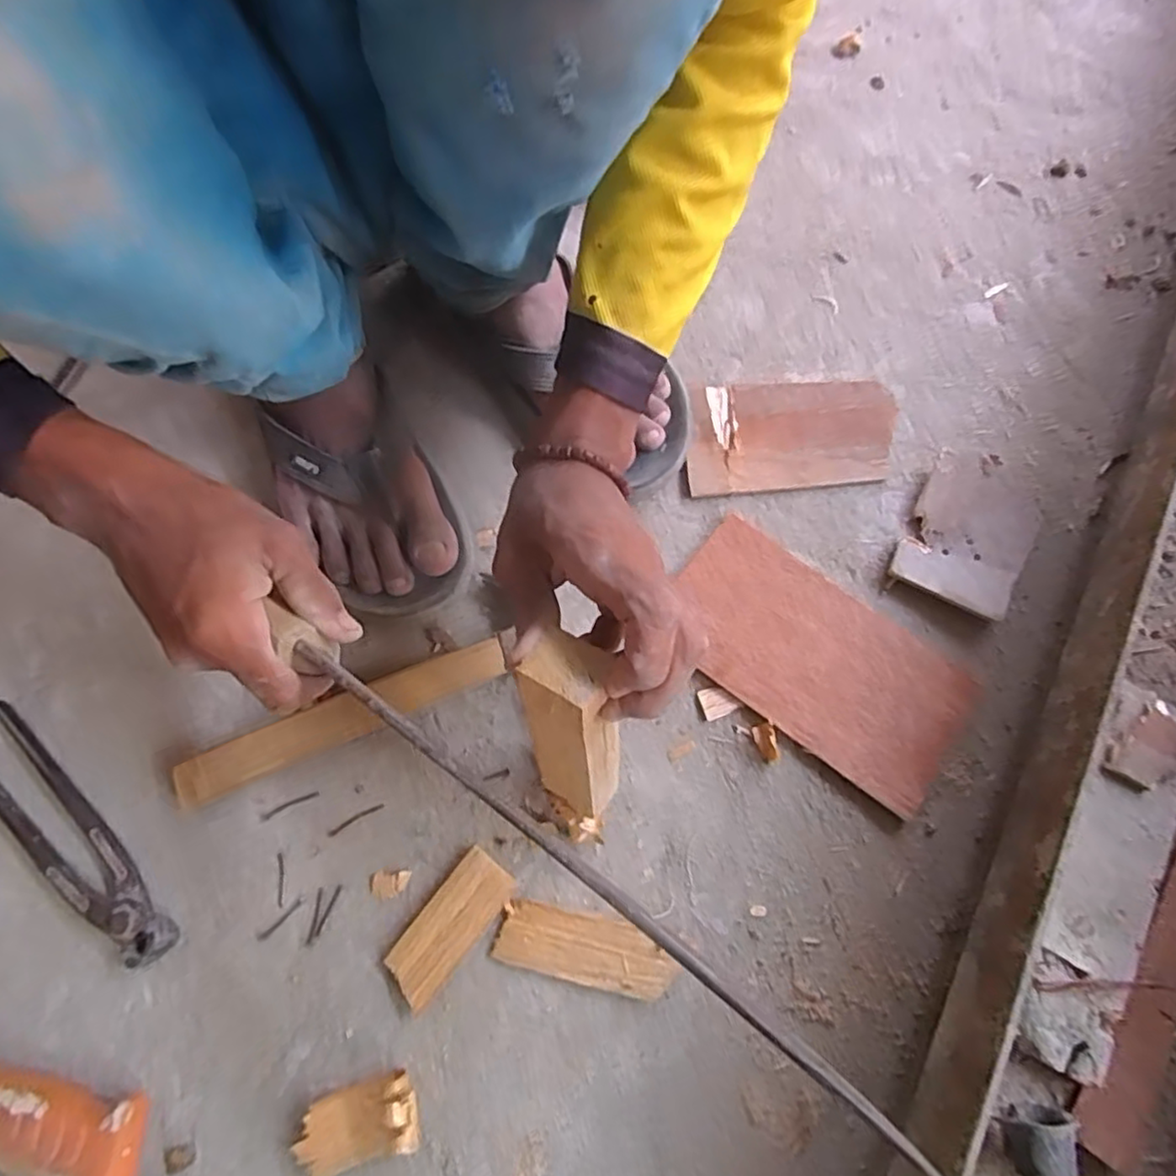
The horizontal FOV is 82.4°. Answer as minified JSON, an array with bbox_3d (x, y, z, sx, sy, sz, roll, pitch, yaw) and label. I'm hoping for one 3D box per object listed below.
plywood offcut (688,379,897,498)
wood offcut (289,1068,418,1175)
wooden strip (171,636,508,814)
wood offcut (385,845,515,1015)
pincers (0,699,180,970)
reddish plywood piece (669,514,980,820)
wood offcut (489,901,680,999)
[{"bbox_3d":[0.144,-0.109,0.475,0.147,0.009,0.083,-3,72,0],"label":"plywood offcut"},{"bbox_3d":[-0.118,0.281,0.348,0.064,0.027,0.035,-18,73,-5],"label":"wood offcut"},{"bbox_3d":[-0.150,0.079,0.417,0.203,0.019,0.029,-23,73,-6],"label":"wooden strip"},{"bbox_3d":[-0.080,0.193,0.386,0.034,0.008,0.082,36,76,12],"label":"wood offcut"},{"bbox_3d":[-0.318,0.147,0.401,0.196,0.017,0.044,41,77,13],"label":"pincers"},{"bbox_3d":[0.141,0.043,0.426,0.193,0.008,0.100,37,77,12],"label":"reddish plywood piece"},{"bbox_3d":[-0.002,0.203,0.381,0.098,0.009,0.034,12,73,5],"label":"wood offcut"}]

